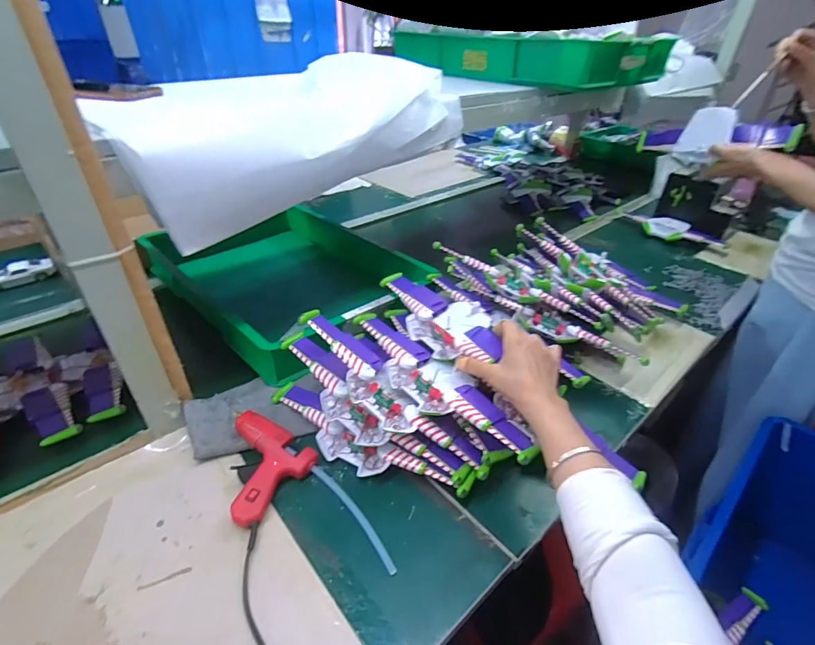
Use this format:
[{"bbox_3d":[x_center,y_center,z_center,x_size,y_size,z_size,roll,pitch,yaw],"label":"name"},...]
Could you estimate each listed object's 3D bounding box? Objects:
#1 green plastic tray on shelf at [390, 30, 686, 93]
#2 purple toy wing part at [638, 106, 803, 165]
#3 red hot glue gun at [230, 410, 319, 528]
[{"bbox_3d":[0.260,-0.615,0.987,0.541,0.078,0.311,30,44,35],"label":"green plastic tray on shelf"},{"bbox_3d":[0.595,-0.371,0.849,0.057,0.096,0.292,-22,27,-30],"label":"purple toy wing part"},{"bbox_3d":[-0.190,0.171,0.517,0.117,0.034,0.111,21,39,24],"label":"red hot glue gun"}]

